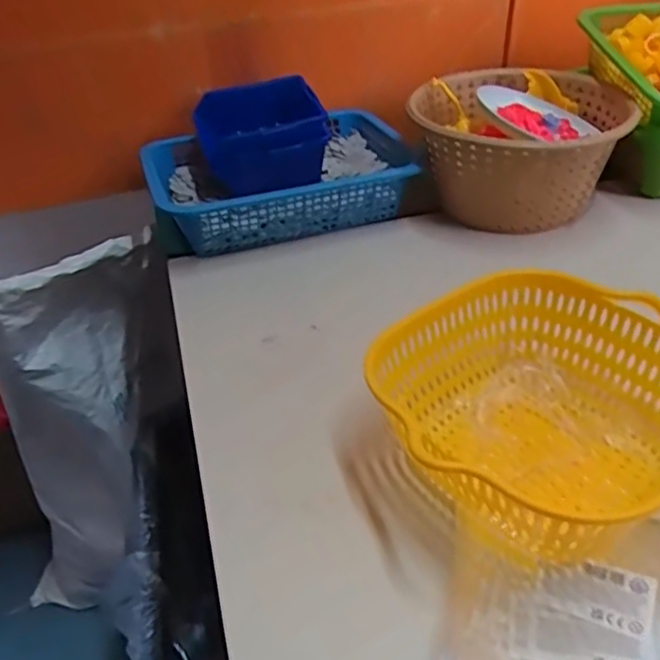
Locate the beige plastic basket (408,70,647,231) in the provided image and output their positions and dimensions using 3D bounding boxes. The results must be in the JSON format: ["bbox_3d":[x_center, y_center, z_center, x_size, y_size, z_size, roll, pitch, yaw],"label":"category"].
[{"bbox_3d":[0.203,-0.200,0.726,0.218,0.109,0.232,3,37,10],"label":"beige plastic basket"}]

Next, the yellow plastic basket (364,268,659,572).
[{"bbox_3d":[0.136,0.054,0.422,0.197,0.081,0.189,-29,43,-29],"label":"yellow plastic basket"}]

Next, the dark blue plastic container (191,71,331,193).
[{"bbox_3d":[-0.074,-0.211,0.732,0.132,0.087,0.118,-13,37,-11],"label":"dark blue plastic container"}]

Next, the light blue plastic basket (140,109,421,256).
[{"bbox_3d":[-0.051,-0.173,0.755,0.298,0.066,0.207,-14,38,-13],"label":"light blue plastic basket"}]

